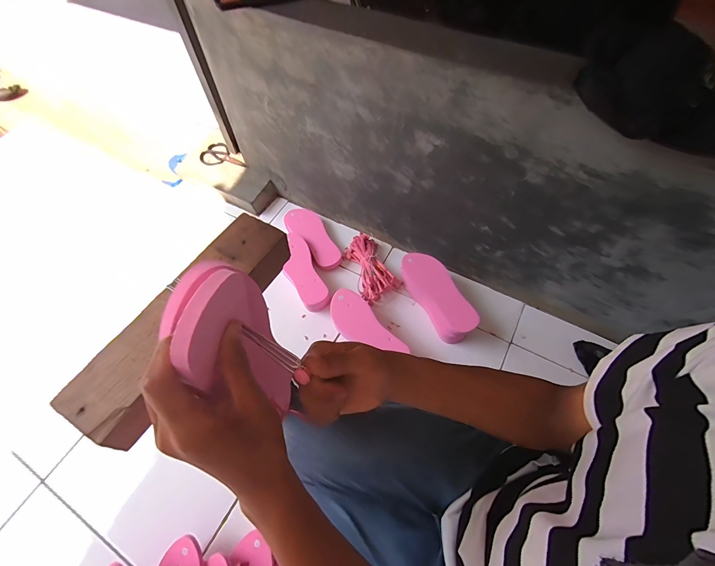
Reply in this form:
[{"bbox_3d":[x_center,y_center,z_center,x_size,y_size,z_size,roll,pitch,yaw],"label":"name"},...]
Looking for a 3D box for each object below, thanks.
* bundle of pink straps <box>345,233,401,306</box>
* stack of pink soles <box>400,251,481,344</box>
[{"bbox_3d":[0.041,-0.049,0.934,0.117,0.056,0.204,-18,61,-9],"label":"bundle of pink straps"},{"bbox_3d":[0.206,0.038,0.850,0.096,0.091,0.245,-25,62,-13],"label":"stack of pink soles"}]

